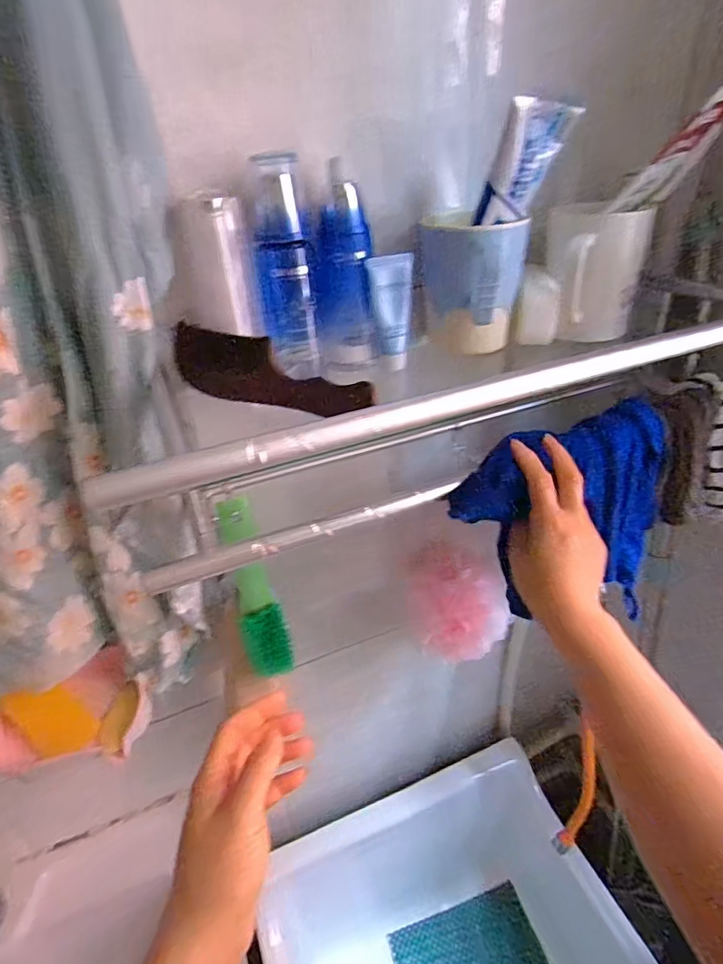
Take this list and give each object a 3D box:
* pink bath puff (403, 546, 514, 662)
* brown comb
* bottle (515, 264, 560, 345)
[{"bbox_3d":[0.102,0.132,0.582,0.094,0.102,0.105,-19,36,-21],"label":"pink bath puff"},{"bbox_3d":[-0.071,-0.080,0.375,0.176,0.047,0.013,14,37,26],"label":"brown comb"},{"bbox_3d":[0.156,-0.155,0.449,0.034,0.061,0.032,7,35,16],"label":"bottle"}]

